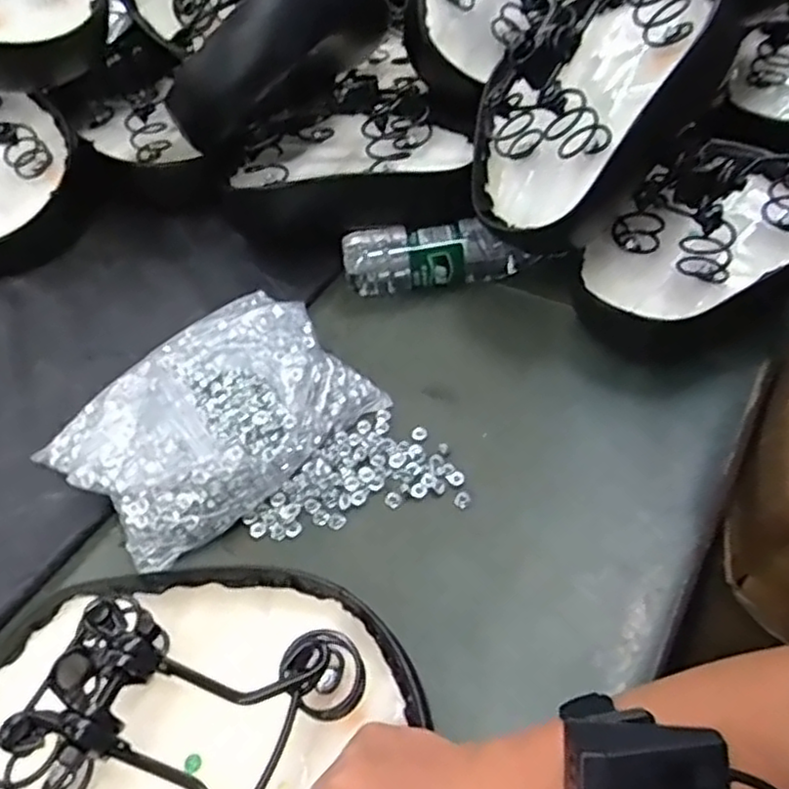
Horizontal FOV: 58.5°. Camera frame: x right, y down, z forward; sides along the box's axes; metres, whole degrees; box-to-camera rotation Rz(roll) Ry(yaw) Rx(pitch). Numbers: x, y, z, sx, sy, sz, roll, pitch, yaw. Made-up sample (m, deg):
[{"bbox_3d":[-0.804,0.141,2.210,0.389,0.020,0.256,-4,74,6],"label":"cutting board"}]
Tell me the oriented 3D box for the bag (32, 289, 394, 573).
[{"bbox_3d":[-0.157,0.009,0.601,0.248,0.047,0.185,-39,56,-24],"label":"bag"}]

